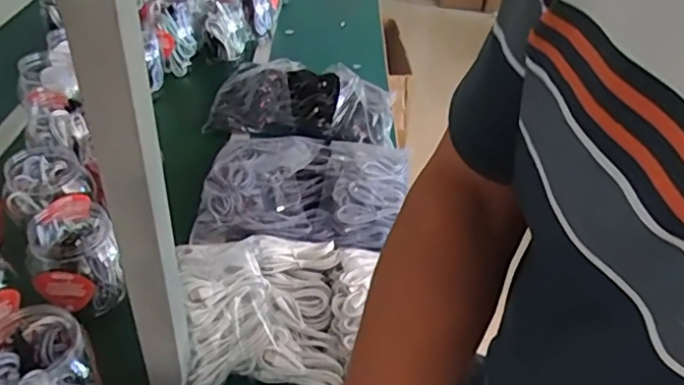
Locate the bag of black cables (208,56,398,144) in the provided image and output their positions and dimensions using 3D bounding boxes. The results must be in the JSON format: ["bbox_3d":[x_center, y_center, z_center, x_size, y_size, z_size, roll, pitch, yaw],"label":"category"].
[{"bbox_3d":[-0.082,-0.192,1.169,0.362,0.090,0.227,2,39,-2],"label":"bag of black cables"}]

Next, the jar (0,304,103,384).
[{"bbox_3d":[-0.317,0.199,0.602,0.101,0.117,0.096,3,39,-2],"label":"jar"}]

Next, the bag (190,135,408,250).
[{"bbox_3d":[-0.062,-0.020,0.966,0.326,0.073,0.256,6,39,2],"label":"bag"}]

